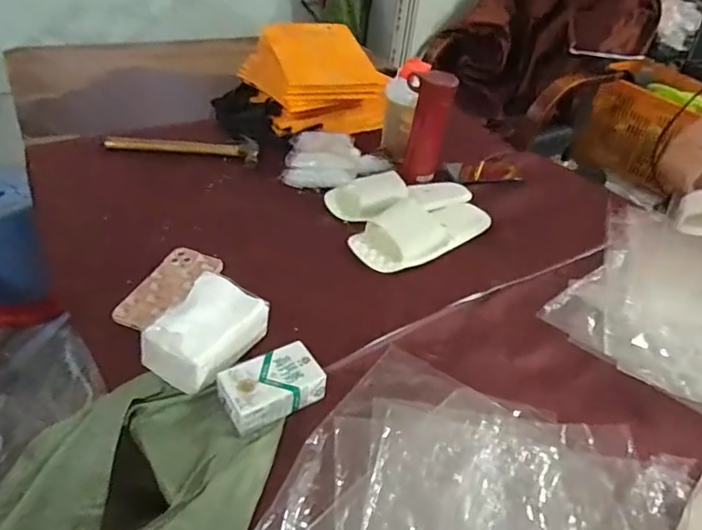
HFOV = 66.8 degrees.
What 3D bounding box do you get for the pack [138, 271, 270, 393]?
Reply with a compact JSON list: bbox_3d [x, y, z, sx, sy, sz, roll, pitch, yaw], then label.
[{"bbox_3d":[-0.178,0.083,0.655,0.096,0.082,0.140,22,42,16],"label":"pack"}]

